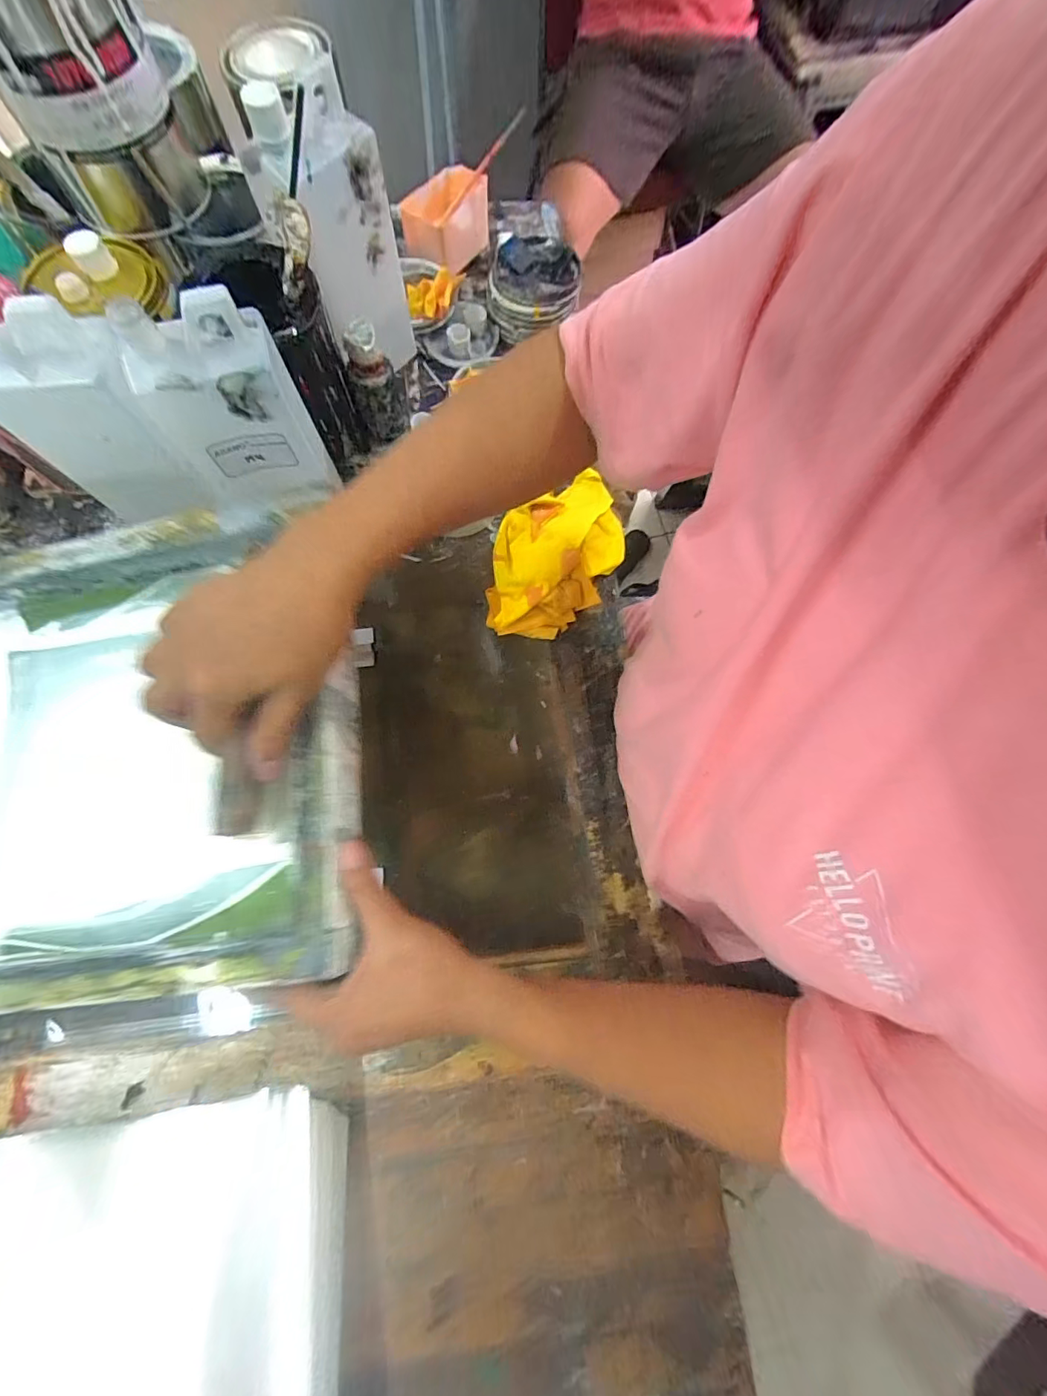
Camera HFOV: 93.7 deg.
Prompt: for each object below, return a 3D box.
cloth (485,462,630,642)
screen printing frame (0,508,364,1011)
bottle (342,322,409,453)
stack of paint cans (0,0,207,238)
[{"bbox_3d":[0.031,-0.147,0.501,0.123,0.043,0.191,27,75,7],"label":"cloth"},{"bbox_3d":[-0.340,0.041,0.385,0.430,0.059,0.349,-11,75,9],"label":"screen printing frame"},{"bbox_3d":[-0.147,-0.315,0.489,0.048,0.116,0.056,-16,76,-6],"label":"bottle"},{"bbox_3d":[-0.315,-0.441,0.350,0.101,0.146,0.098,-31,78,-10],"label":"stack of paint cans"}]

